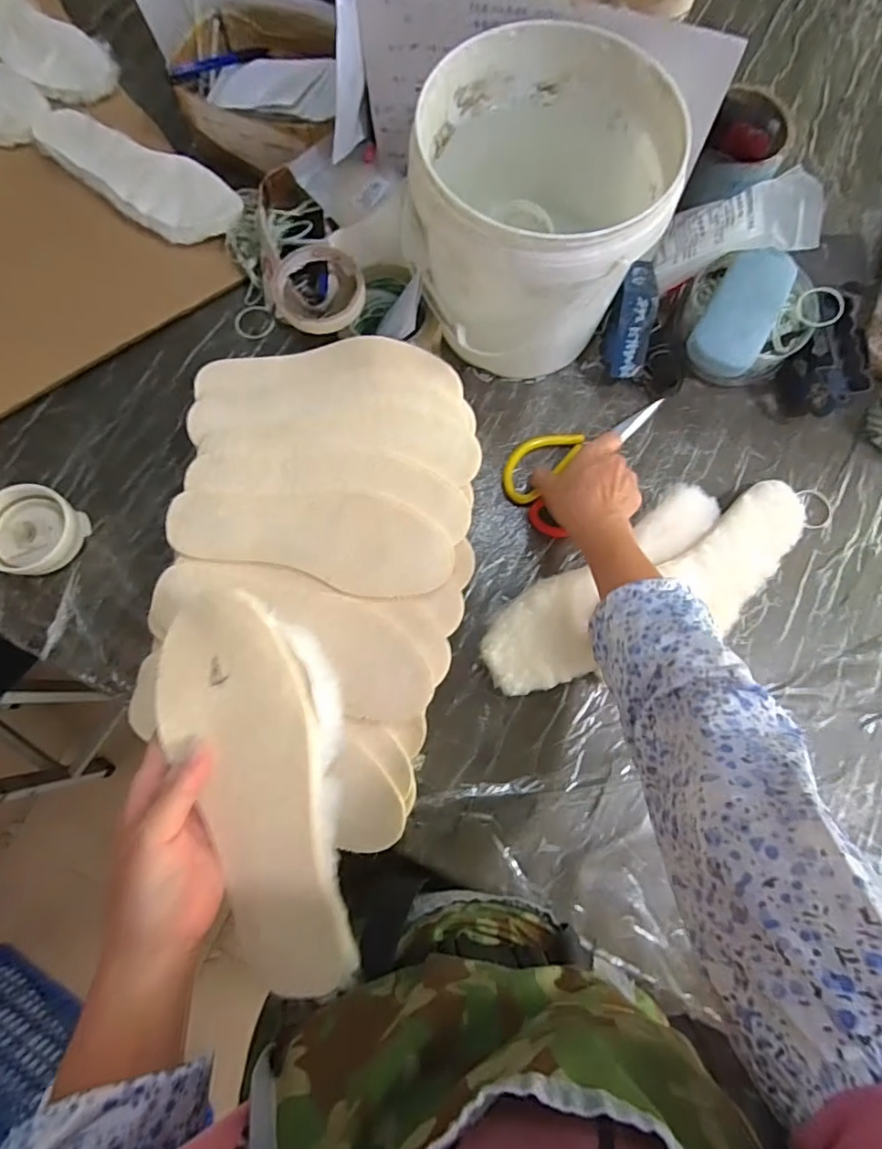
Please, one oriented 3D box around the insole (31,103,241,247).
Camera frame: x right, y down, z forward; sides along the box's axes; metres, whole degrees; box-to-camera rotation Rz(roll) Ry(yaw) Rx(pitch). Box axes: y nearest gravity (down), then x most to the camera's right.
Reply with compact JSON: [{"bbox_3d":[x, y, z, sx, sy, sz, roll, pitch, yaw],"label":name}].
[{"bbox_3d":[-0.345,-0.448,0.602,0.265,0.009,0.093,31,80,5],"label":"insole"}]

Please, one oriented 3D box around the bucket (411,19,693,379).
[{"bbox_3d":[0.083,-0.314,0.499,0.205,0.187,0.223,0,77,0],"label":"bucket"}]

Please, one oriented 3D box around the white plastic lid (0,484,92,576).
[{"bbox_3d":[-0.386,-0.040,0.513,0.076,0.038,0.081,0,79,-1],"label":"white plastic lid"}]

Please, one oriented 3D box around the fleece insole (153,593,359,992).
[{"bbox_3d":[-0.105,0.129,0.327,0.102,0.023,0.237,-14,85,-4],"label":"fleece insole"}]

